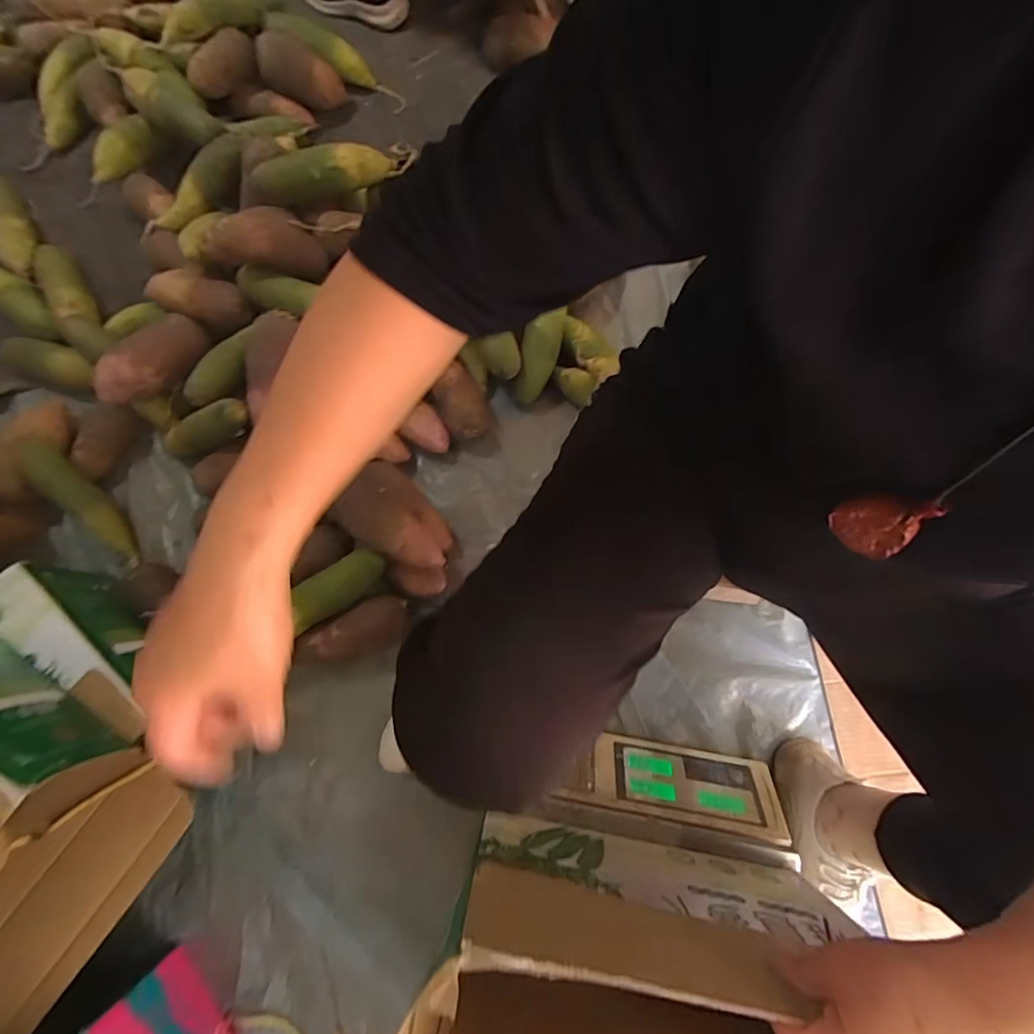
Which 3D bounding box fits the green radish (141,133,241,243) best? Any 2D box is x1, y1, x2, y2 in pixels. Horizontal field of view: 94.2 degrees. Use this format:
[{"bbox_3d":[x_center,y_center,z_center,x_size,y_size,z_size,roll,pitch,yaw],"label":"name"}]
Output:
[{"bbox_3d":[-0.522,-0.530,0.783,0.053,0.071,0.220,44,91,9],"label":"green radish"}]

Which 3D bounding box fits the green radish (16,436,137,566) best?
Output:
[{"bbox_3d":[-0.624,-0.022,0.690,0.044,0.044,0.222,-41,99,-11],"label":"green radish"}]

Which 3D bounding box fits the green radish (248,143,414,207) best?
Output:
[{"bbox_3d":[-0.279,-0.497,0.694,0.210,0.069,0.050,-5,76,-3],"label":"green radish"}]

